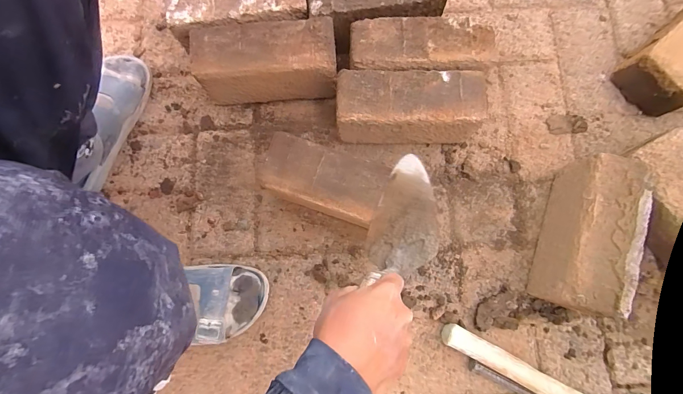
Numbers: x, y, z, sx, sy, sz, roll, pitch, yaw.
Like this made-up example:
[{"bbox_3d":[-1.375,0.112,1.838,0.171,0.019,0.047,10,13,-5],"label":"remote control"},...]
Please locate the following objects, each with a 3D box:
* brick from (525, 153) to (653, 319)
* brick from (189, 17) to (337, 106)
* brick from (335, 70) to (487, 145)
[{"bbox_3d":[0.348,0.055,0.479,0.073,0.116,0.208,20,80,4],"label":"brick"},{"bbox_3d":[-0.114,-0.208,0.532,0.205,0.110,0.081,-5,79,-1],"label":"brick"},{"bbox_3d":[0.096,-0.130,0.513,0.202,0.111,0.074,1,79,0],"label":"brick"}]

